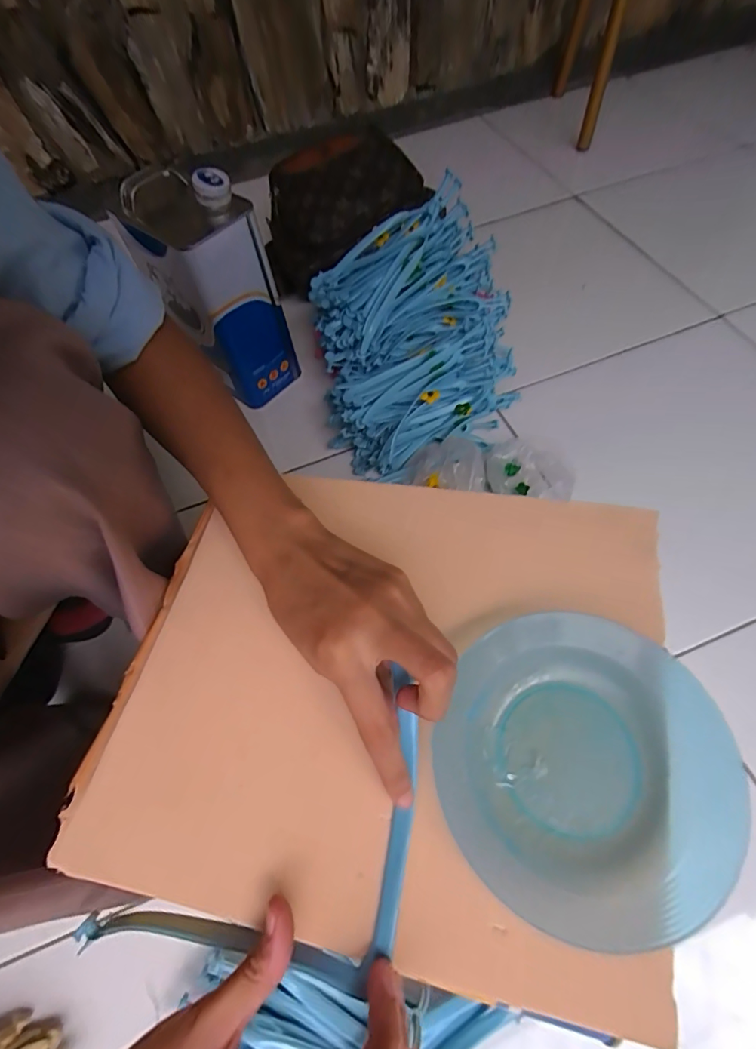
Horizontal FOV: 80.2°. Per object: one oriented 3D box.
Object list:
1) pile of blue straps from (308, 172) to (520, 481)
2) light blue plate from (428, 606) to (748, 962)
[{"bbox_3d":[0.040,-0.248,0.601,0.270,0.095,0.309,-21,89,5],"label":"pile of blue straps"},{"bbox_3d":[0.093,0.110,0.210,0.123,0.026,0.126,-2,62,3],"label":"light blue plate"}]

